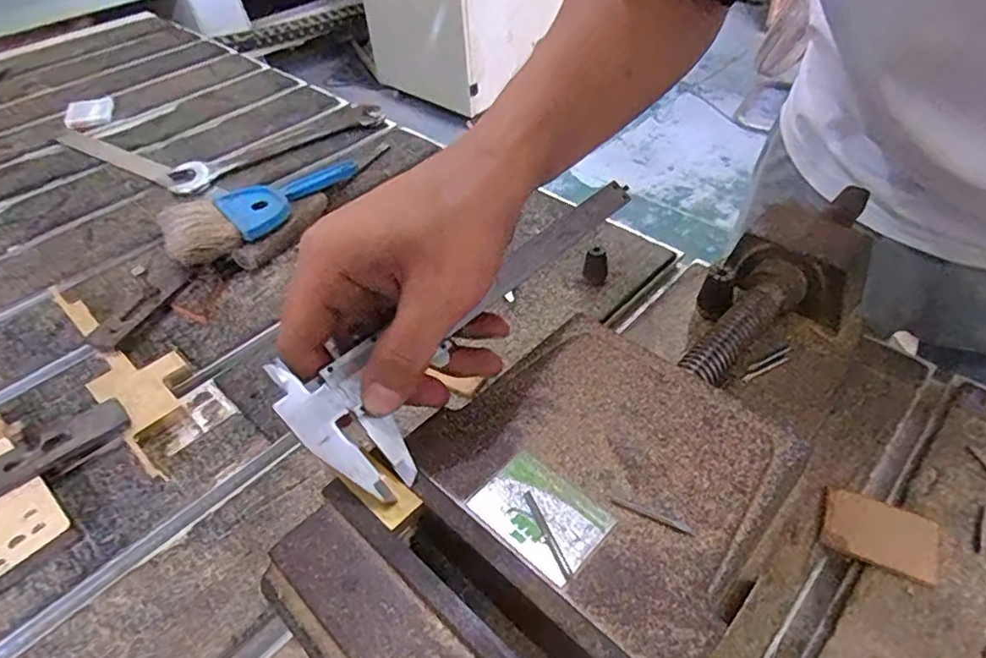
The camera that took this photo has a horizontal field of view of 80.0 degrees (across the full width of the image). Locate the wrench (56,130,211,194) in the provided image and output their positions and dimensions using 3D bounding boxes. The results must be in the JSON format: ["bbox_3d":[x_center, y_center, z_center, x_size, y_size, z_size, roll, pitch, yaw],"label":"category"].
[{"bbox_3d":[-0.426,-0.205,0.691,0.286,0.013,0.048,25,52,26],"label":"wrench"}]

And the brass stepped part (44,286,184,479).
[{"bbox_3d":[-0.283,0.018,0.446,0.240,0.016,0.058,33,56,31],"label":"brass stepped part"}]

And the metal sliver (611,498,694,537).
[{"bbox_3d":[0.062,0.072,0.228,0.032,0.004,0.004,19,50,22],"label":"metal sliver"}]

